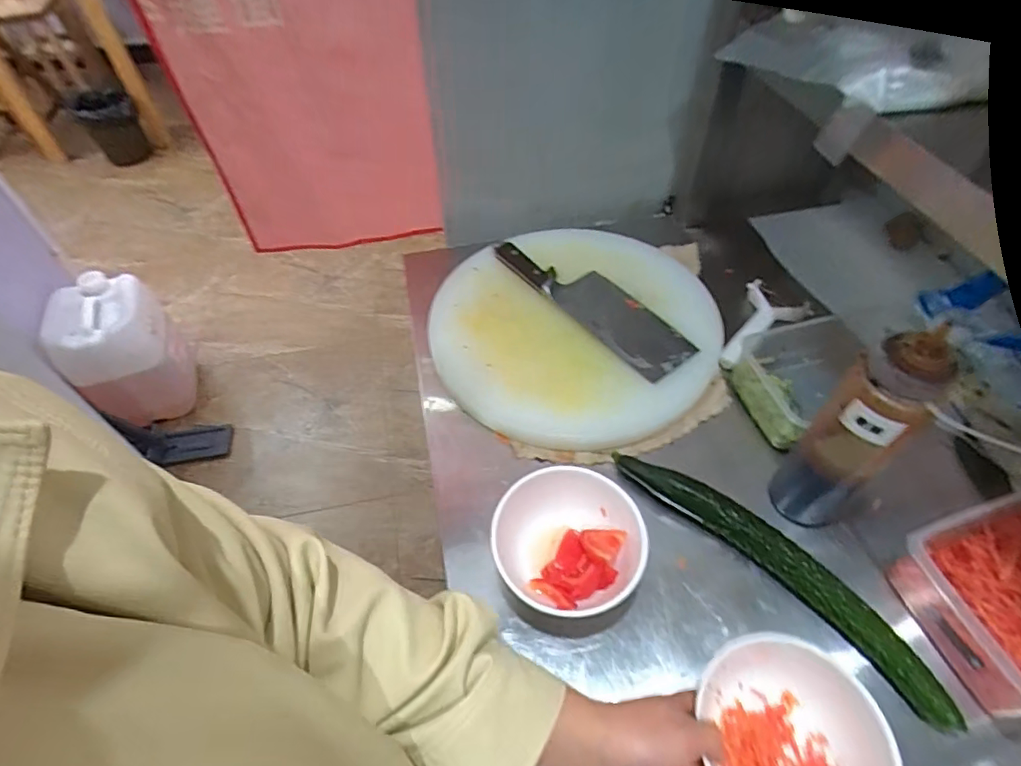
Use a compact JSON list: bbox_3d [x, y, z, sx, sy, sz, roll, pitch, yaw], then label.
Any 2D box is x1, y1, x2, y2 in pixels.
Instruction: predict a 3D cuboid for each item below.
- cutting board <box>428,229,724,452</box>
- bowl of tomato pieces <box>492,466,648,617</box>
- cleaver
[{"bbox_3d":[0.083,-0.075,0.706,0.351,0.027,0.352,17,57,17],"label":"cutting board"},{"bbox_3d":[0.055,0.149,0.502,0.131,0.066,0.133,1,49,-2],"label":"bowl of tomato pieces"},{"bbox_3d":[0.105,-0.113,0.710,0.075,0.023,0.291,-36,59,-20],"label":"cleaver"}]

